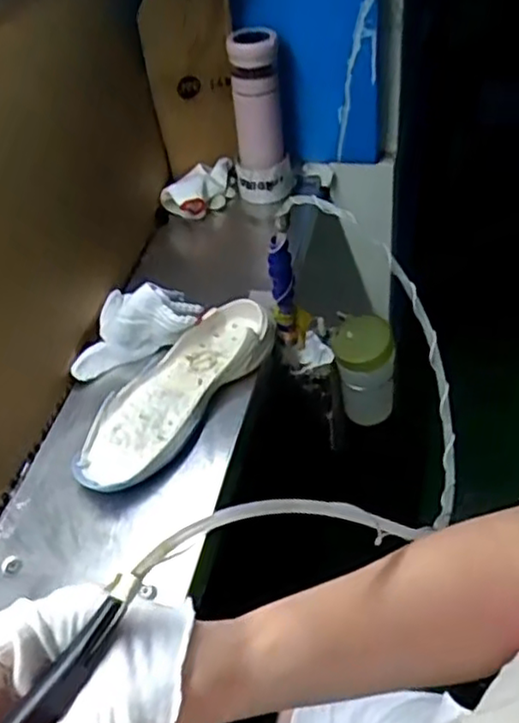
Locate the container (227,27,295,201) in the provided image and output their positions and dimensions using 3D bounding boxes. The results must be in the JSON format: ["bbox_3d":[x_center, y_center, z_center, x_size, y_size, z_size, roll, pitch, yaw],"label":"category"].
[{"bbox_3d":[0.002,-0.343,0.974,0.081,0.224,0.067,-3,44,5],"label":"container"}]

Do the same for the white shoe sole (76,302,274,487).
[{"bbox_3d":[-0.093,0.034,0.749,0.103,0.049,0.276,22,51,27],"label":"white shoe sole"}]

